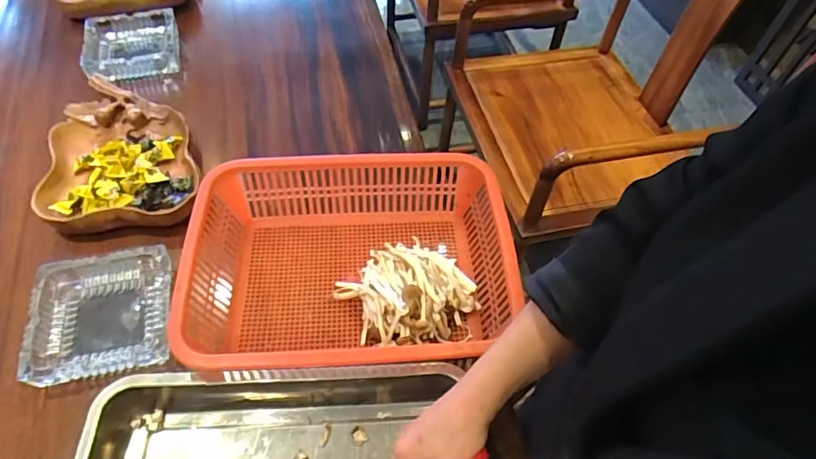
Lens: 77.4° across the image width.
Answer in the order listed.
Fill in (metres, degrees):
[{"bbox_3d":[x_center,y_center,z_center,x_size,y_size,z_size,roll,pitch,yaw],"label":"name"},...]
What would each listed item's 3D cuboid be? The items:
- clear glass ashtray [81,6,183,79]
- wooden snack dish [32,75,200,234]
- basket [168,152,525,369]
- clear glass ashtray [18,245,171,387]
[{"bbox_3d":[-0.487,-0.321,0.903,0.154,0.052,0.156,-11,55,-11],"label":"clear glass ashtray"},{"bbox_3d":[-0.412,-0.115,0.760,0.207,0.049,0.288,-6,55,-7],"label":"wooden snack dish"},{"bbox_3d":[-0.072,0.045,0.617,0.369,0.100,0.274,-2,54,-5],"label":"basket"},{"bbox_3d":[-0.361,0.103,0.605,0.151,0.044,0.151,-12,55,-11],"label":"clear glass ashtray"}]

